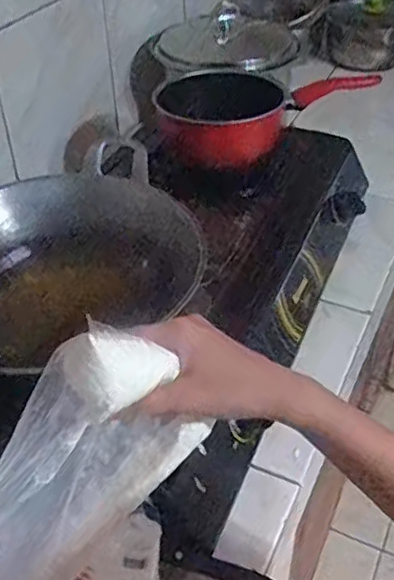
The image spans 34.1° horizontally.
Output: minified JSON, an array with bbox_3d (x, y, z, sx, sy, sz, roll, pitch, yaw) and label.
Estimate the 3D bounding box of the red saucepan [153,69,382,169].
[{"bbox_3d":[0.087,-0.266,0.934,0.285,0.082,0.163,-19,44,-19],"label":"red saucepan"}]

